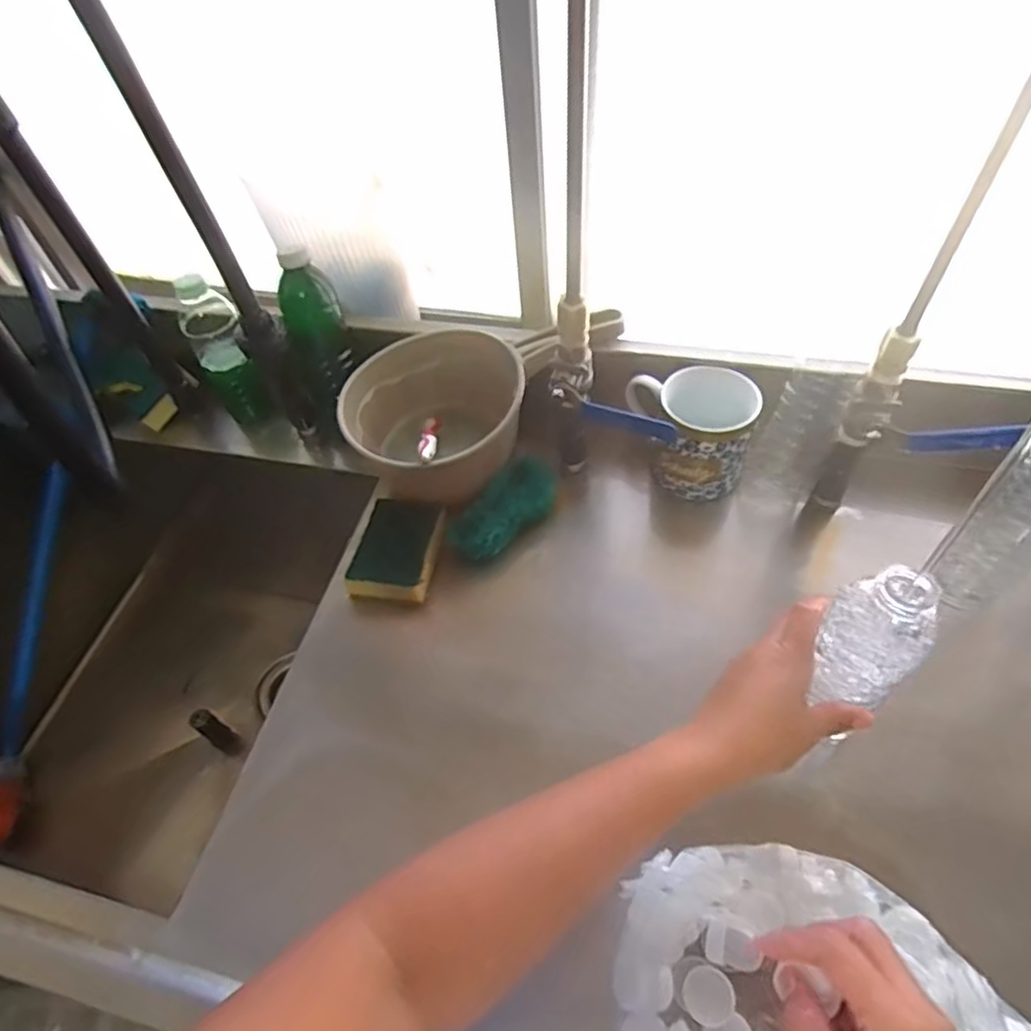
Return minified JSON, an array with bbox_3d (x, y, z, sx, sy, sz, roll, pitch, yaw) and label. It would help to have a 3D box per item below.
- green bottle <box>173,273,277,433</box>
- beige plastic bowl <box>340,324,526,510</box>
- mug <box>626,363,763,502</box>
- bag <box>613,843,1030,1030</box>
[{"bbox_3d":[-0.301,-0.163,0.706,0.055,0.173,0.065,-36,58,-20],"label":"green bottle"},{"bbox_3d":[-0.073,-0.077,0.664,0.170,0.139,0.159,-12,53,-4],"label":"beige plastic bowl"},{"bbox_3d":[0.164,-0.080,0.629,0.117,0.092,0.091,4,54,8],"label":"mug"},{"bbox_3d":[0.168,0.292,0.403,0.206,0.050,0.194,-27,56,-15],"label":"bag"}]

